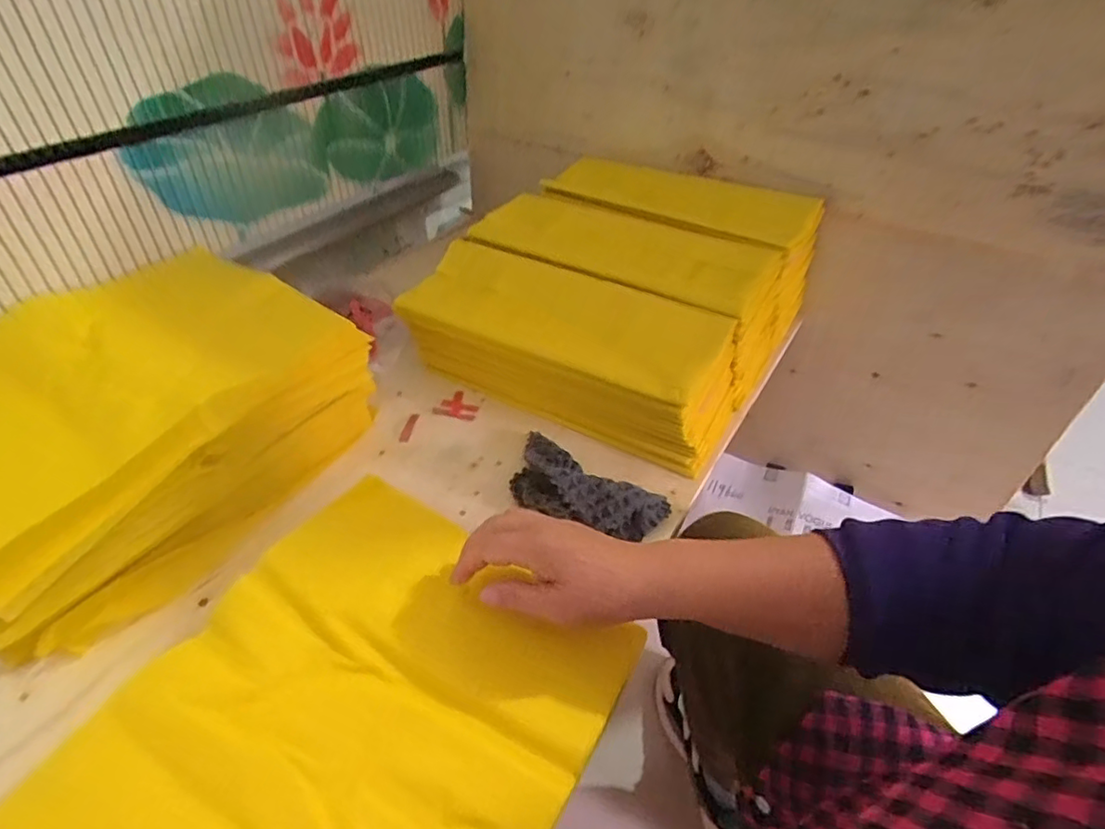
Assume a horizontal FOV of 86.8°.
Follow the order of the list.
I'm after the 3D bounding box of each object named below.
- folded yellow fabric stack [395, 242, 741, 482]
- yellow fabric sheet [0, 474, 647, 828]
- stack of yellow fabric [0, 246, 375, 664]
[{"bbox_3d":[0.017,-0.077,0.673,0.372,0.131,0.147,21,45,21],"label":"folded yellow fabric stack"},{"bbox_3d":[-0.136,0.200,0.350,0.267,0.014,0.326,24,48,21],"label":"yellow fabric sheet"},{"bbox_3d":[-0.403,0.000,0.568,0.279,0.143,0.361,23,46,22],"label":"stack of yellow fabric"}]

